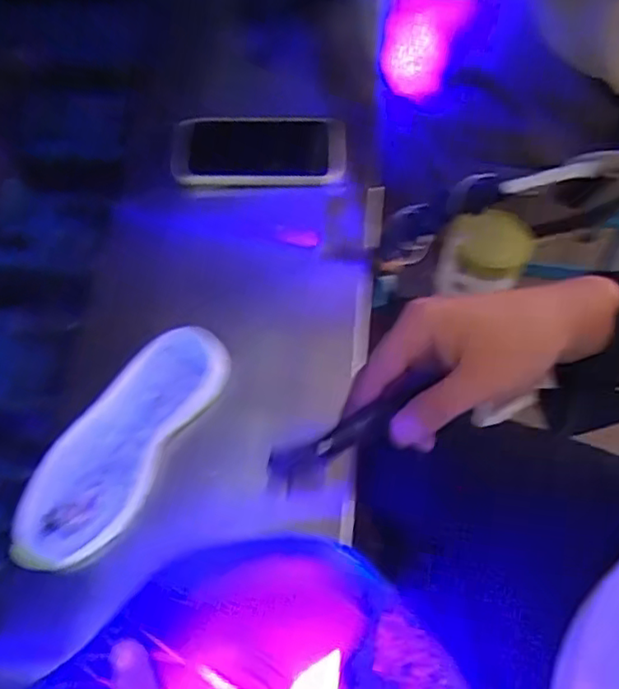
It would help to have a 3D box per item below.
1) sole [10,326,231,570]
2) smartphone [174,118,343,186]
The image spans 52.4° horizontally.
[{"bbox_3d":[-0.144,0.072,0.480,0.077,0.021,0.206,29,68,9],"label":"sole"},{"bbox_3d":[-0.048,-0.188,0.599,0.167,0.013,0.075,1,66,-2],"label":"smartphone"}]

